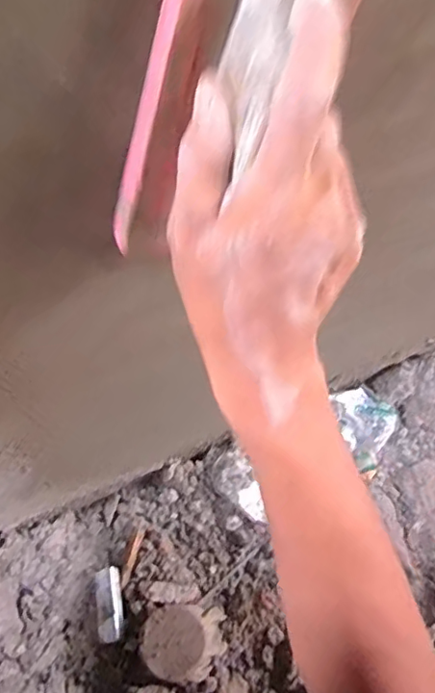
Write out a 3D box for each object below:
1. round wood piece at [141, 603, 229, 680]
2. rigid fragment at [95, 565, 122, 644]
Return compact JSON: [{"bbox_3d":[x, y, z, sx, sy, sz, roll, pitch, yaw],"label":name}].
[{"bbox_3d":[-0.040,0.351,0.678,0.095,0.067,0.074,2,63,-1],"label":"round wood piece"},{"bbox_3d":[-0.132,0.319,0.704,0.030,0.030,0.082,-8,64,-7],"label":"rigid fragment"}]

